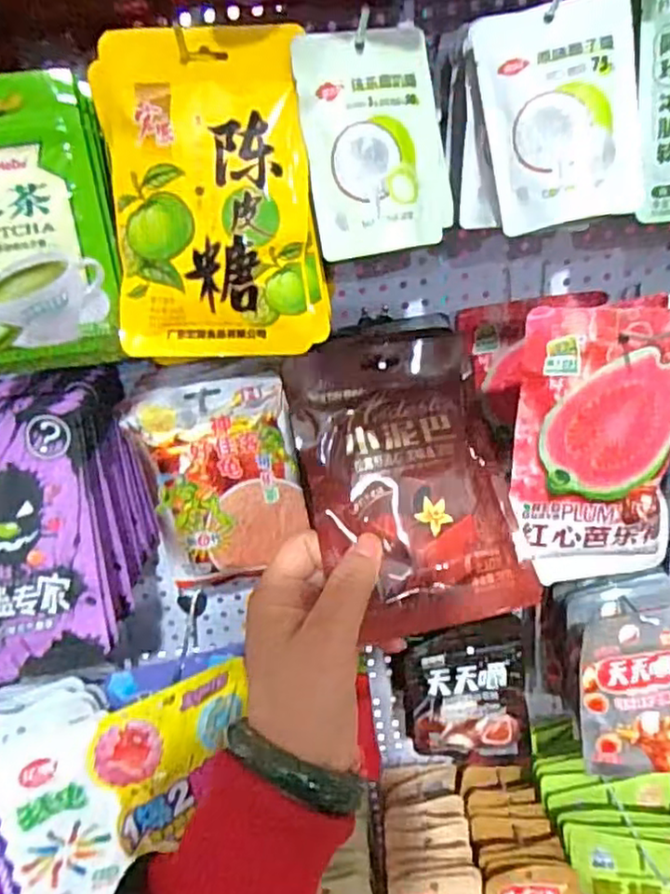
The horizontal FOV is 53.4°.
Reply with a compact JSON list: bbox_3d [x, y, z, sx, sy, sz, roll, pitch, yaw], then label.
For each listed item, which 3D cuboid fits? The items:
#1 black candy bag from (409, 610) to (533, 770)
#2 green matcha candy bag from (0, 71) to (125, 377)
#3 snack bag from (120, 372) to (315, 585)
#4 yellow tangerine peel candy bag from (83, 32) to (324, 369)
[{"bbox_3d":[0.106,0.197,0.528,0.089,0.125,0.027,-8,21,-1],"label":"black candy bag"},{"bbox_3d":[-0.176,-0.119,0.374,0.106,0.153,0.020,-11,21,-9],"label":"green matcha candy bag"},{"bbox_3d":[-0.074,0.024,0.451,0.102,0.138,0.016,-7,21,2],"label":"snack bag"},{"bbox_3d":[-0.069,-0.132,0.361,0.113,0.162,0.025,-6,21,4],"label":"yellow tangerine peel candy bag"}]

